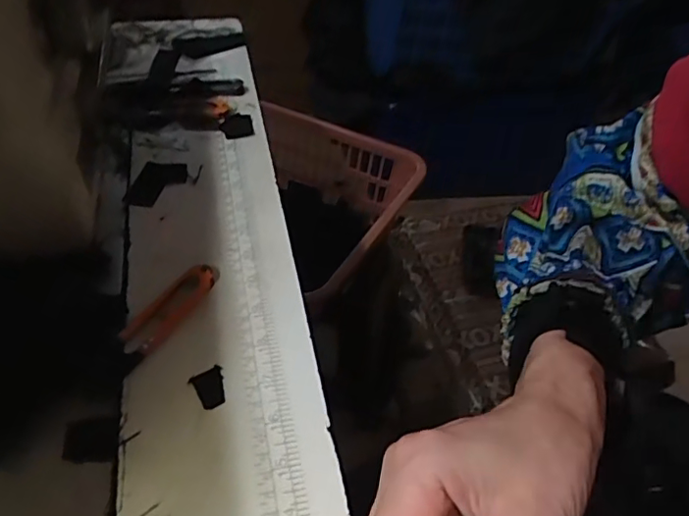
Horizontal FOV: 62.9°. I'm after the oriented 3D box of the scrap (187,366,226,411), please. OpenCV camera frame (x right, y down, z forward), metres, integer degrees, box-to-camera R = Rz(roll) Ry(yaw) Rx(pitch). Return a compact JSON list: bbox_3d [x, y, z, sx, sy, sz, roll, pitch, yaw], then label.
[{"bbox_3d":[-0.073,0.071,0.313,0.019,0.004,0.023,-26,55,-27],"label":"scrap"}]

